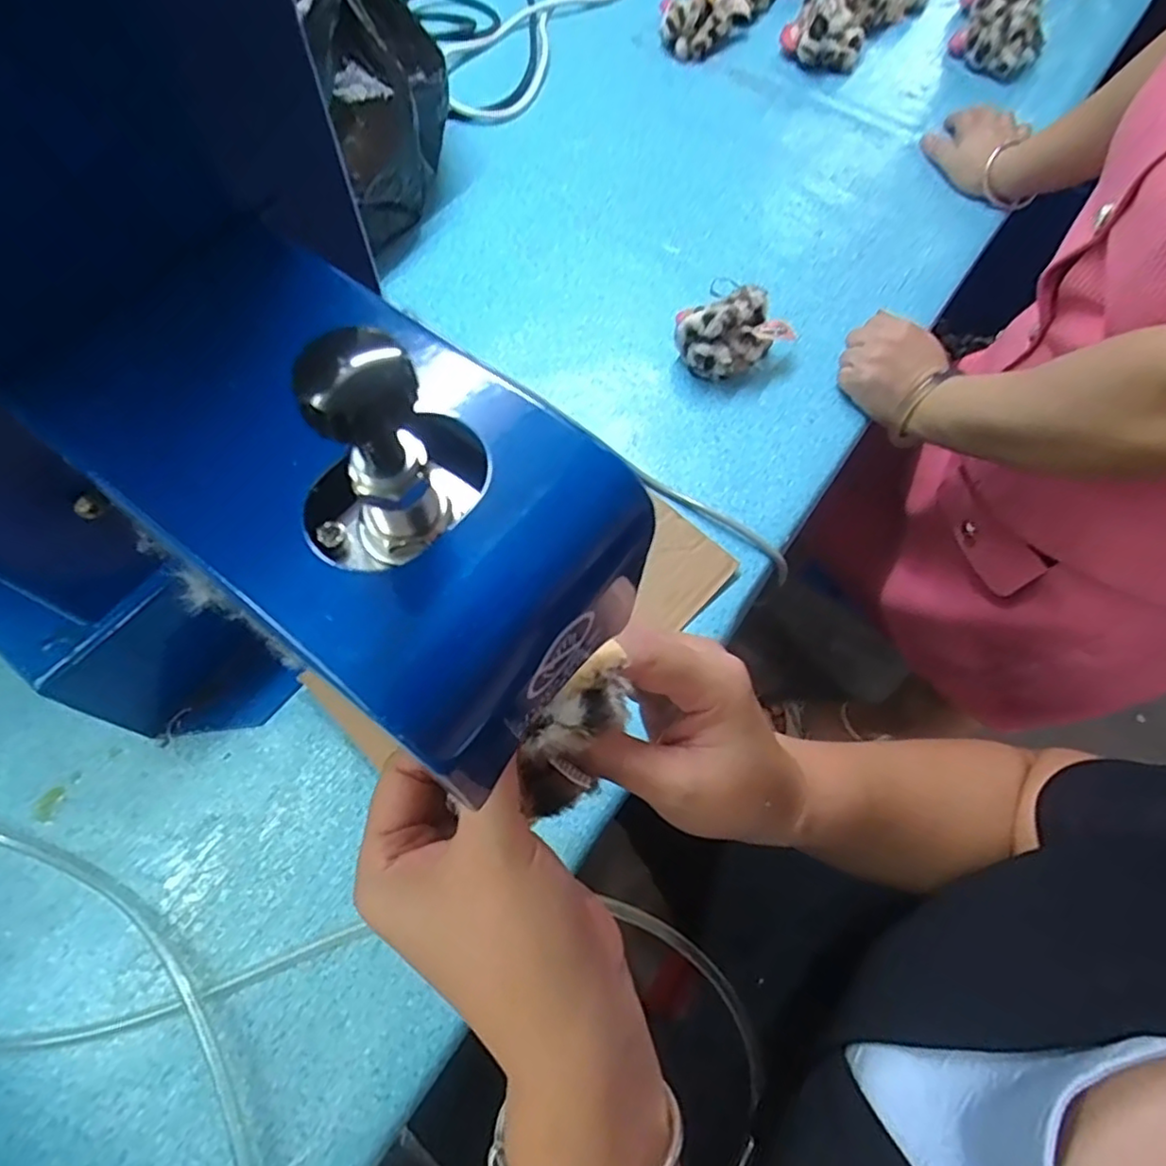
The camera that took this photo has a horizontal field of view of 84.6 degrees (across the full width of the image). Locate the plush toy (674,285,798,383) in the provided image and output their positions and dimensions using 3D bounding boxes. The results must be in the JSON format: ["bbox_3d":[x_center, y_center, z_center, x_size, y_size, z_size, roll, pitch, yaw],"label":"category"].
[{"bbox_3d":[0.122,-0.204,0.527,0.092,0.051,0.077,17,66,6],"label":"plush toy"}]

